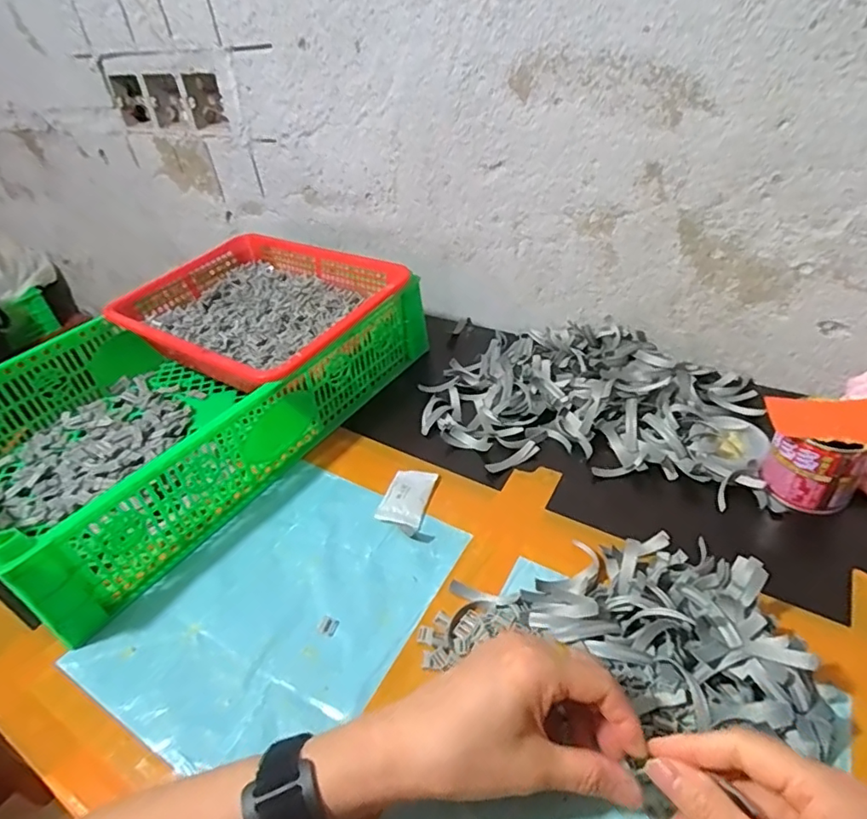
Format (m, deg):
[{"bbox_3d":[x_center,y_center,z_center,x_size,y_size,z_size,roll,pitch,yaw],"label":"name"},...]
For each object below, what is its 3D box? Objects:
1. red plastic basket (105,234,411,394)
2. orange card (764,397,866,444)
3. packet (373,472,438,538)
[{"bbox_3d":[-0.197,-0.114,0.643,0.299,0.077,0.238,20,46,30],"label":"red plastic basket"},{"bbox_3d":[0.306,0.008,0.424,0.077,0.004,0.046,-1,46,12],"label":"orange card"},{"bbox_3d":[-0.023,0.079,0.495,0.040,0.010,0.072,8,41,18],"label":"packet"}]

